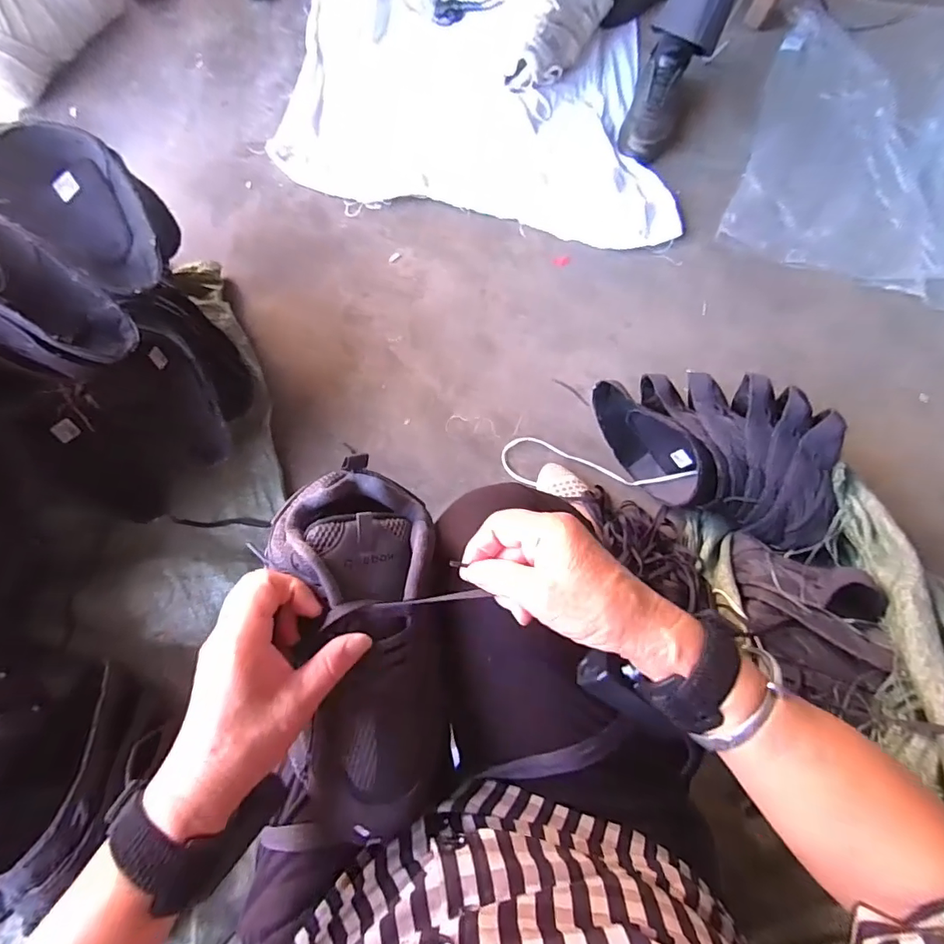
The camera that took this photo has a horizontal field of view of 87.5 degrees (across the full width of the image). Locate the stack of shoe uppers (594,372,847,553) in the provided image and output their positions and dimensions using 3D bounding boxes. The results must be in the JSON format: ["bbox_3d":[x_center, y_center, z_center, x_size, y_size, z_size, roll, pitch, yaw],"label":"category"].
[{"bbox_3d":[0.368,-0.044,0.770,0.373,0.165,0.188,29,75,6],"label":"stack of shoe uppers"}]

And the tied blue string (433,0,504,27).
[{"bbox_3d":[-0.009,-1.115,1.161,0.169,0.016,0.130,-11,76,11],"label":"tied blue string"}]

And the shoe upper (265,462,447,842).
[{"bbox_3d":[-0.078,0.117,0.342,0.112,0.070,0.241,-8,83,-4],"label":"shoe upper"}]

